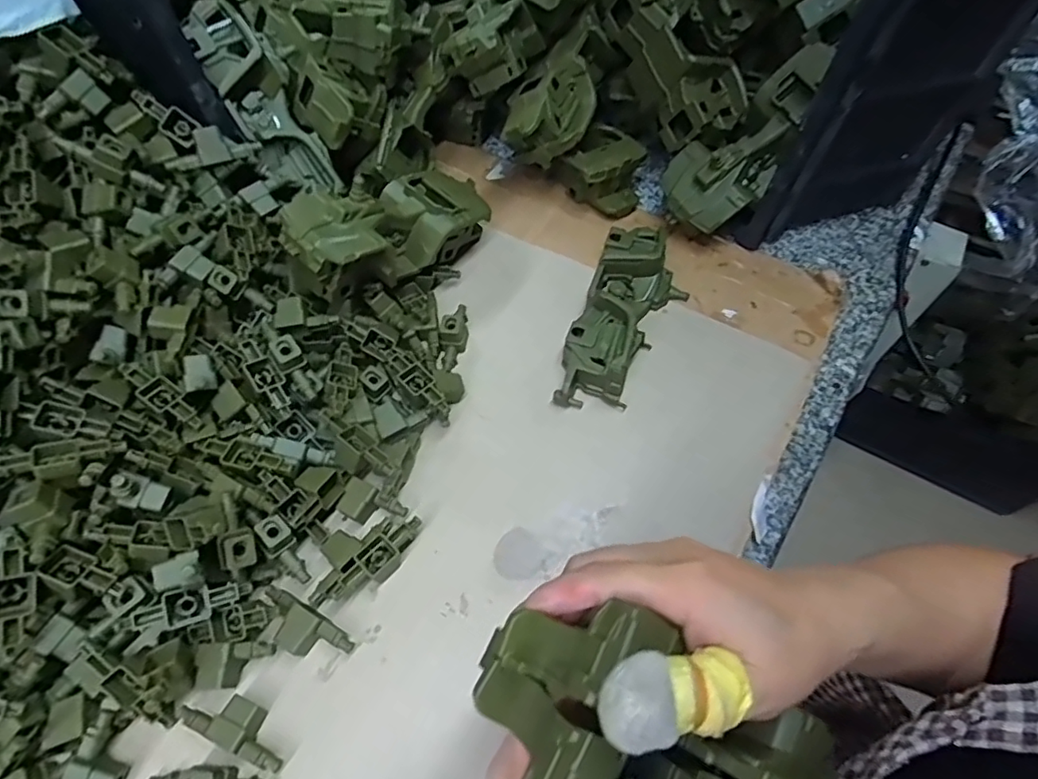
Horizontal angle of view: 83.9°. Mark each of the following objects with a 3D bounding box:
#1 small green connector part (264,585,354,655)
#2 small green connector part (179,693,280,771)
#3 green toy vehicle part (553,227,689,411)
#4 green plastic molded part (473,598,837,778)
[{"bbox_3d":[-0.134,0.145,0.351,0.068,0.015,0.025,26,62,16],"label":"small green connector part"},{"bbox_3d":[-0.160,0.188,0.325,0.067,0.013,0.023,21,60,13],"label":"small green connector part"},{"bbox_3d":[0.087,-0.063,0.471,0.070,0.040,0.180,17,59,11],"label":"green toy vehicle part"},{"bbox_3d":[0.063,0.150,0.237,0.168,0.047,0.080,36,60,-16],"label":"green plastic molded part"}]

